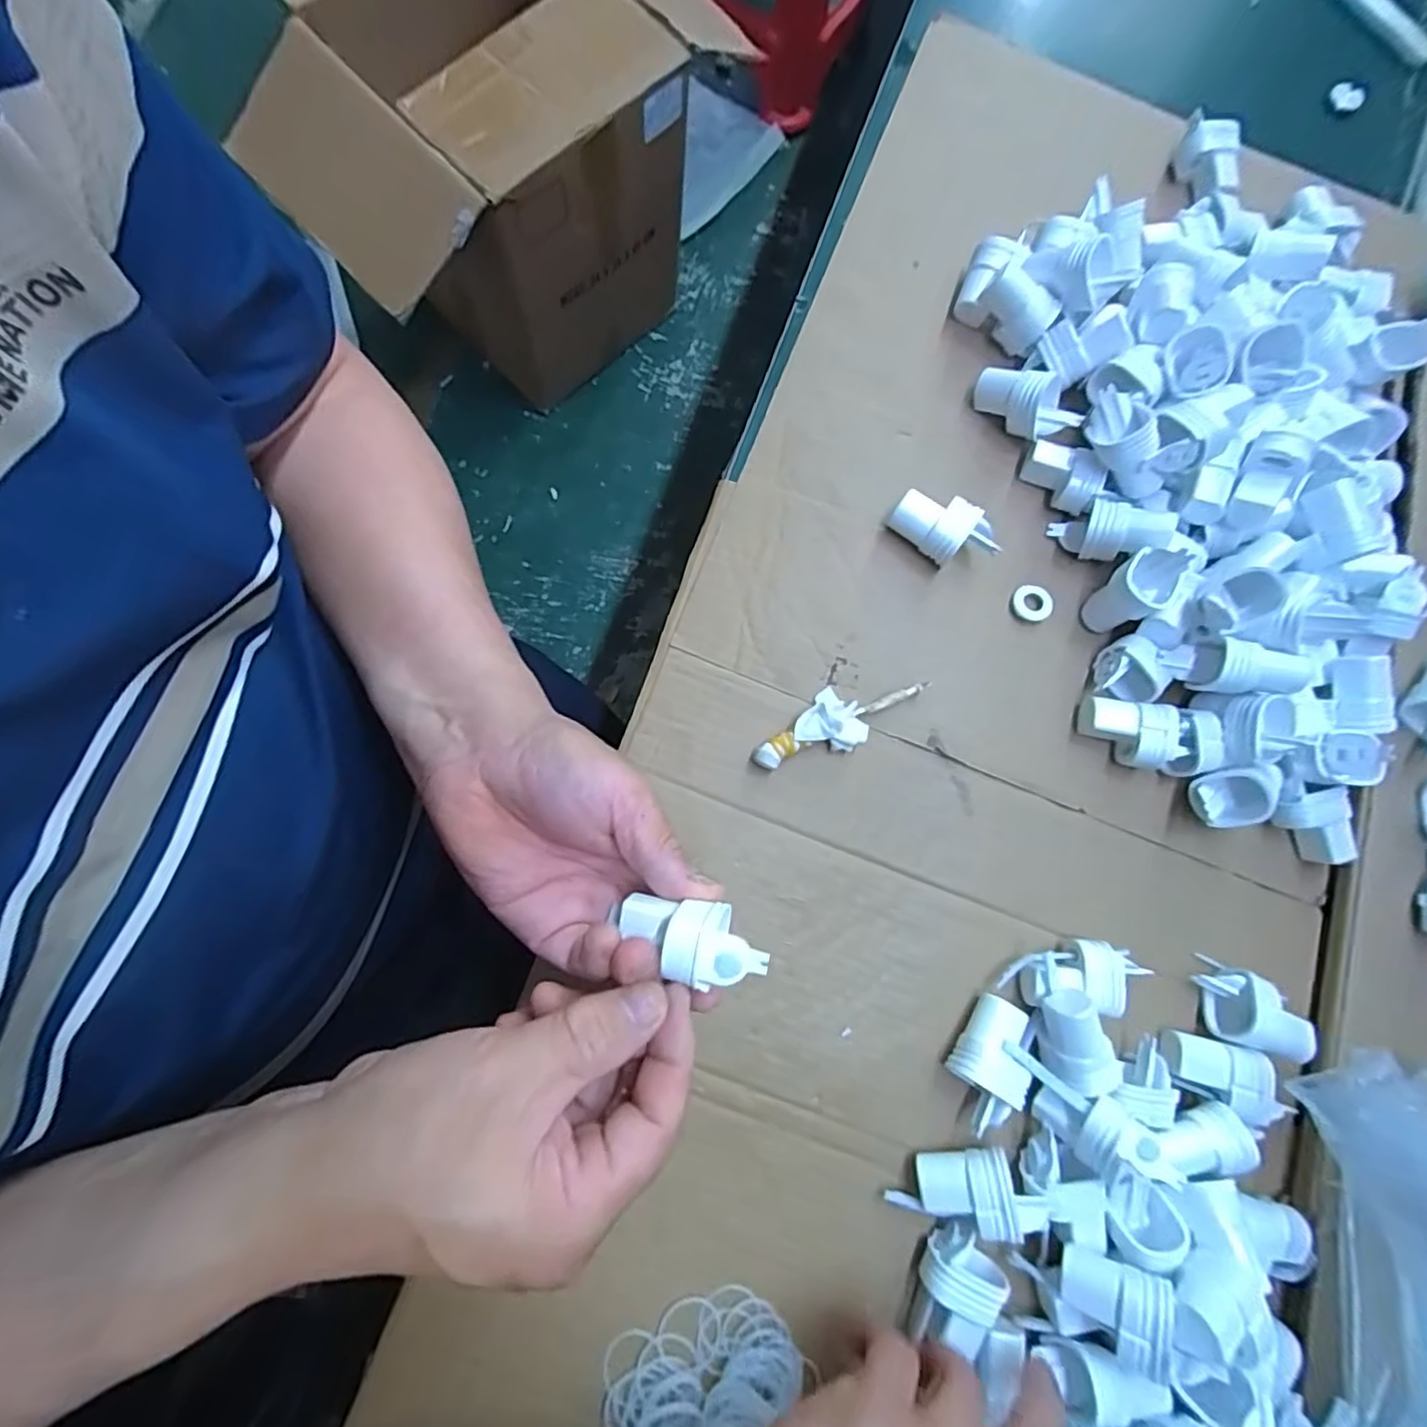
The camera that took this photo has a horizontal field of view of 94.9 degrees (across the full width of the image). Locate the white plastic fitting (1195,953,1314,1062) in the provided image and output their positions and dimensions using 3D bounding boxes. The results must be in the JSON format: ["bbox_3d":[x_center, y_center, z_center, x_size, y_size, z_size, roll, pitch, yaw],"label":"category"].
[{"bbox_3d":[0.289,0.158,0.350,0.057,0.022,0.038,18,79,-2],"label":"white plastic fitting"}]

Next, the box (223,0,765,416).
[{"bbox_3d":[-0.321,-0.834,1.006,0.518,0.459,0.566,44,79,3],"label":"box"}]

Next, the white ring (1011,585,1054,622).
[{"bbox_3d":[0.190,-0.066,0.390,0.021,0.004,0.023,1,80,-5],"label":"white ring"}]

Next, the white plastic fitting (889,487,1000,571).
[{"bbox_3d":[0.136,-0.106,0.385,0.063,0.027,0.031,33,79,1],"label":"white plastic fitting"}]

